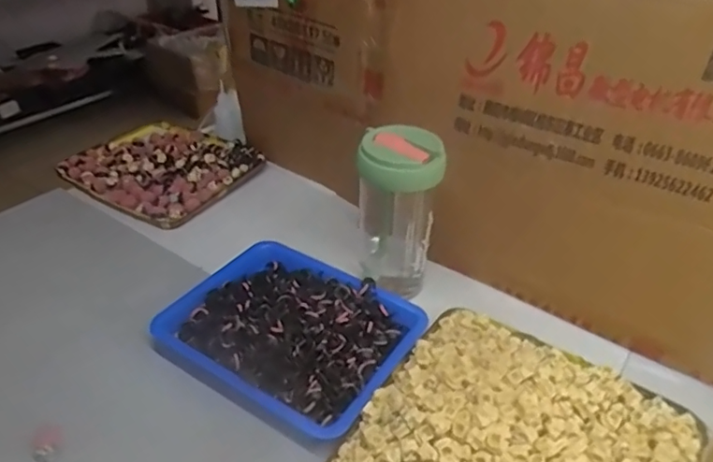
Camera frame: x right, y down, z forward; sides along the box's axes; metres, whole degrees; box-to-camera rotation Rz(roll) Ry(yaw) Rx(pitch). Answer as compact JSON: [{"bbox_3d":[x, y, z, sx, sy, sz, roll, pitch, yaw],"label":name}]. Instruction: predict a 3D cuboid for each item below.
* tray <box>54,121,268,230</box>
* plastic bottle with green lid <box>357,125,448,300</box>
[{"bbox_3d":[-0.281,-0.095,0.808,0.228,0.031,0.203,21,44,25],"label":"tray"},{"bbox_3d":[0.043,-0.010,0.575,0.081,0.178,0.068,1,39,1],"label":"plastic bottle with green lid"}]

